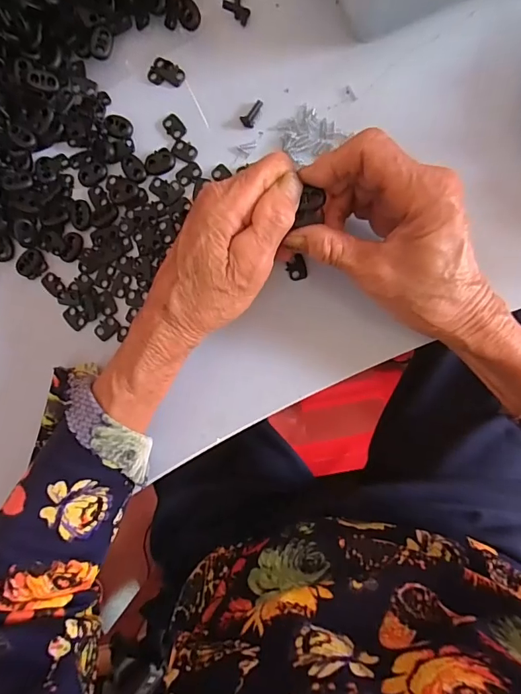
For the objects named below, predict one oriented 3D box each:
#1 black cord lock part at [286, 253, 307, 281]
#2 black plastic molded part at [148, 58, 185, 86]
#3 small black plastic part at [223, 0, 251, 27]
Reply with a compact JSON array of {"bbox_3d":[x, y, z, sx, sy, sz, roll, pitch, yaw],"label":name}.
[{"bbox_3d":[0.025,-0.054,0.298,0.013,0.004,0.016,-16,90,6],"label":"black cord lock part"},{"bbox_3d":[-0.068,-0.195,0.310,0.026,0.004,0.017,30,94,5],"label":"black plastic molded part"},{"bbox_3d":[-0.014,-0.237,0.300,0.020,0.004,0.018,40,95,4],"label":"small black plastic part"}]

